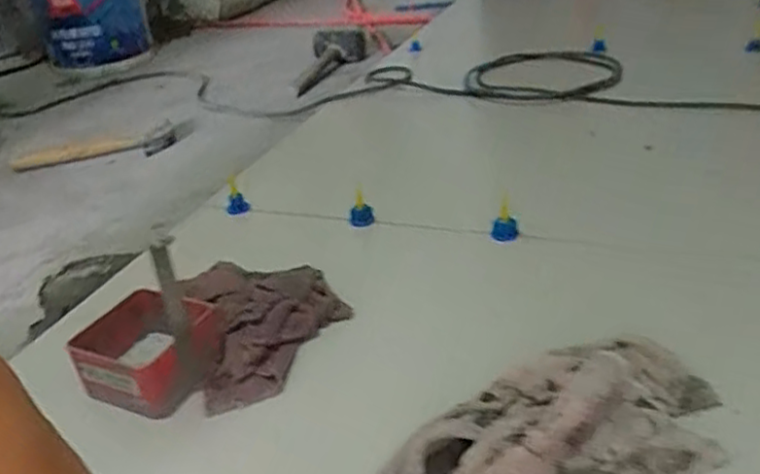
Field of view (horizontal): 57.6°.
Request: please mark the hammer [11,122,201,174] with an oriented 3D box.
[{"bbox_3d":[-0.455,-0.150,1.168,0.303,0.023,0.110,-20,32,-21],"label":"hammer"}]

